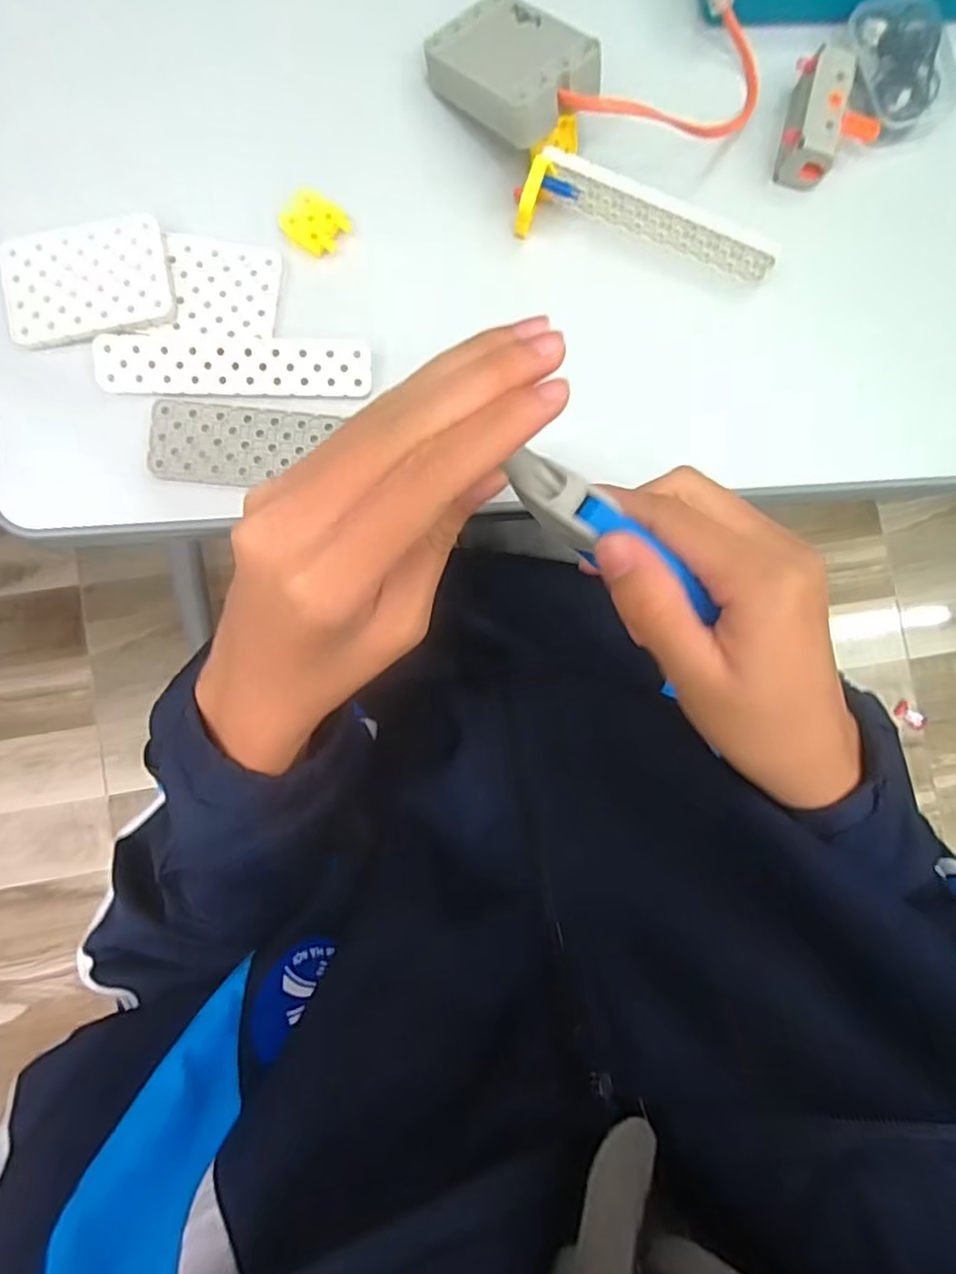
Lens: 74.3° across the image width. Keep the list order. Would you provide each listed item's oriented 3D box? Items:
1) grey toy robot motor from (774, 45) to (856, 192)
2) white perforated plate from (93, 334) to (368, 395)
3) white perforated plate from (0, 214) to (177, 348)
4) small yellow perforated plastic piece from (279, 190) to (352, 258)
[{"bbox_3d":[0.168,-0.261,0.317,0.024,0.026,0.055,11,86,-4],"label":"grey toy robot motor"},{"bbox_3d":[-0.114,-0.128,0.297,0.123,0.005,0.027,-1,87,-4],"label":"white perforated plate"},{"bbox_3d":[-0.181,-0.165,0.291,0.074,0.007,0.051,-10,87,-5],"label":"white perforated plate"},{"bbox_3d":[-0.079,-0.200,0.305,0.029,0.004,0.026,33,85,-2],"label":"small yellow perforated plastic piece"}]

